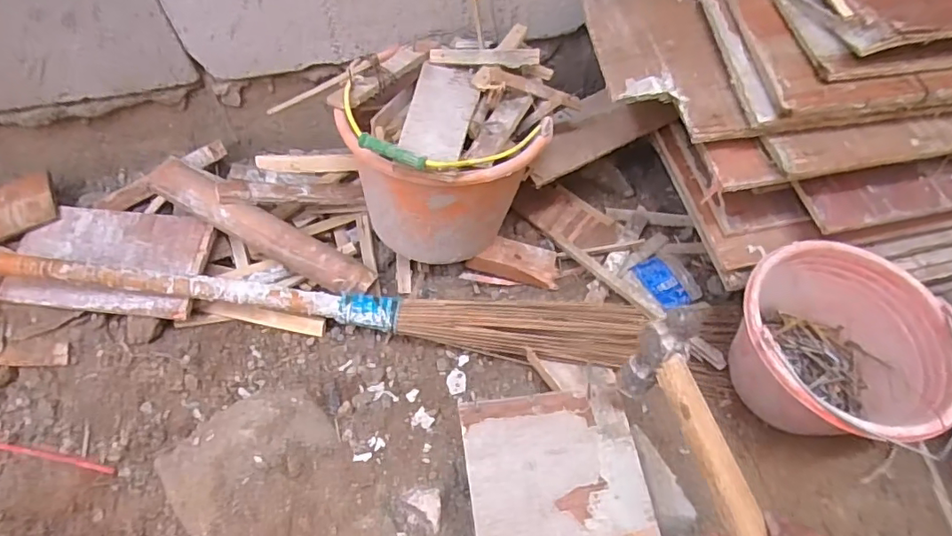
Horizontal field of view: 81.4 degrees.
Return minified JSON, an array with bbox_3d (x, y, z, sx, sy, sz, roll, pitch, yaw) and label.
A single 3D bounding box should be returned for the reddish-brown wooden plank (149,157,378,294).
[{"bbox_3d":[-0.315,-0.058,0.819,0.356,0.043,0.061,30,61,-4],"label":"reddish-brown wooden plank"}]

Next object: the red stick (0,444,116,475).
[{"bbox_3d":[-0.581,0.243,0.725,0.234,0.013,0.011,8,57,7],"label":"red stick"}]

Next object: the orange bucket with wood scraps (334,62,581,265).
[{"bbox_3d":[-0.035,-0.153,0.792,0.245,0.259,0.270,31,63,21],"label":"orange bucket with wood scraps"}]

